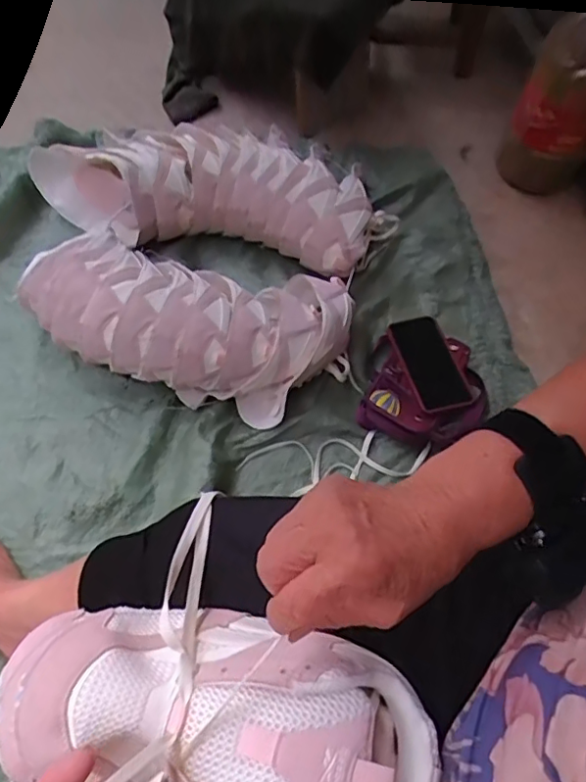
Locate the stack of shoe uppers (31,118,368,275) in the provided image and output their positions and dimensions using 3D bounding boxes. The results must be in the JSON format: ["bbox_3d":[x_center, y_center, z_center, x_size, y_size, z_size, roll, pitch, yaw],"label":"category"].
[{"bbox_3d":[-0.137,-0.347,0.929,0.543,0.146,0.234,12,62,0],"label":"stack of shoe uppers"}]

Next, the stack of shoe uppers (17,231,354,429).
[{"bbox_3d":[-0.143,-0.093,0.813,0.447,0.148,0.198,12,62,-1],"label":"stack of shoe uppers"}]

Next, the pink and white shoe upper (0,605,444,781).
[{"bbox_3d":[-0.043,0.191,0.328,0.243,0.059,0.112,12,62,5],"label":"pink and white shoe upper"}]

